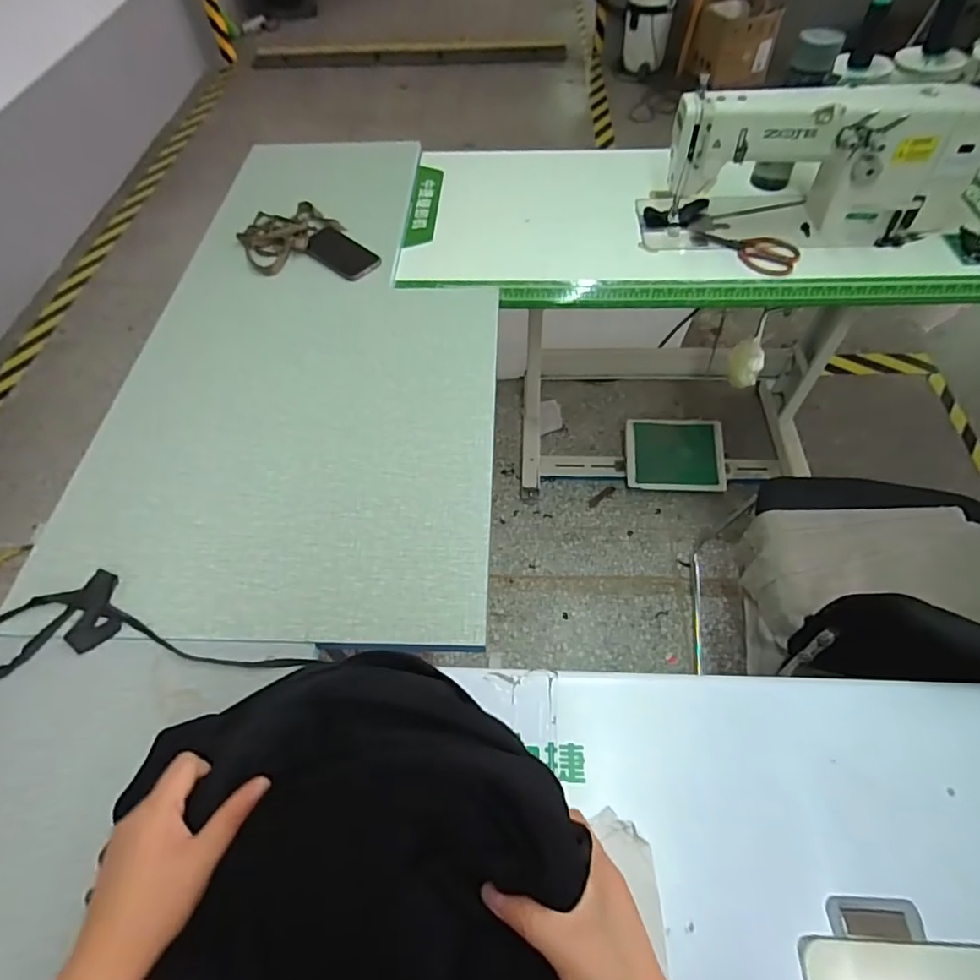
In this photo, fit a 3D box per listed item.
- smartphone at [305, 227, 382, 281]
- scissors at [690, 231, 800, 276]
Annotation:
[{"bbox_3d":[-0.281,-0.449,1.054,0.152,0.012,0.084,36,64,23],"label":"smartphone"},{"bbox_3d":[0.472,-0.454,1.033,0.194,0.024,0.086,35,64,22],"label":"scissors"}]

